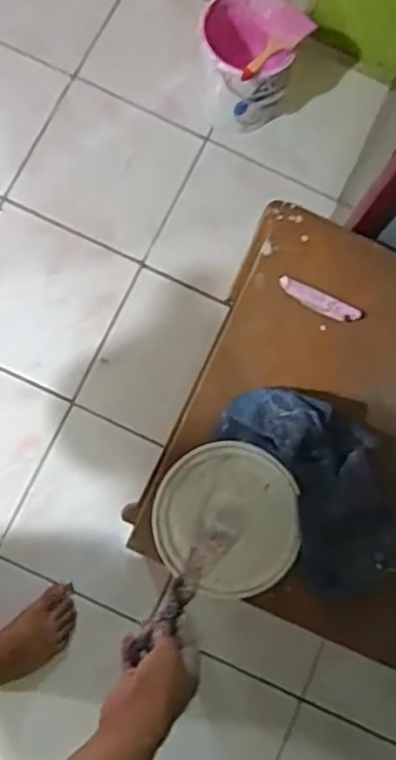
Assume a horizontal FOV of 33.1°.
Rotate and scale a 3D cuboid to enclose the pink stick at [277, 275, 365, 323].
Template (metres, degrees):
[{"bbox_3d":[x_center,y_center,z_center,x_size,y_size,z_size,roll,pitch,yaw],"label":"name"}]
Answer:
[{"bbox_3d":[0.158,-0.100,0.859,0.115,0.016,0.026,24,78,-1],"label":"pink stick"}]

